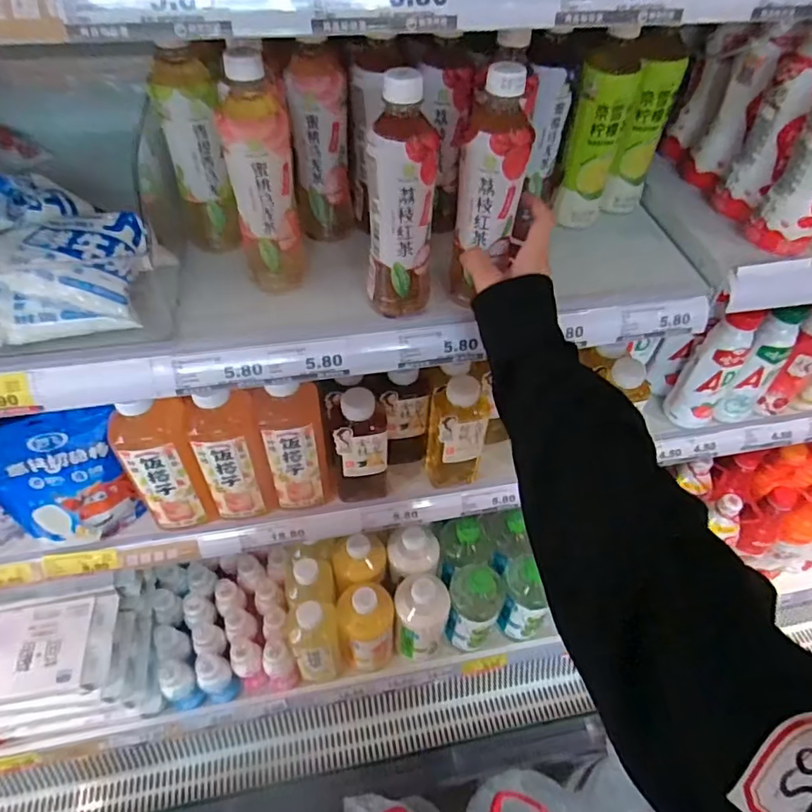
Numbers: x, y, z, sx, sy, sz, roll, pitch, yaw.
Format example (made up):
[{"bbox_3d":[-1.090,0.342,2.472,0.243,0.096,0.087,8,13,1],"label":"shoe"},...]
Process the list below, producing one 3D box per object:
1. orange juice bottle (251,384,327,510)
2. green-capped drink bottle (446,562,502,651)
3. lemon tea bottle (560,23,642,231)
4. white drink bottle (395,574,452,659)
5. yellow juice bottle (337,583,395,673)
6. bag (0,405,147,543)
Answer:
[{"bbox_3d":[-0.142,0.047,0.712,0.075,0.216,0.059,-6,49,-8],"label":"orange juice bottle"},{"bbox_3d":[0.125,0.369,1.023,0.096,0.186,0.090,4,49,1],"label":"green-capped drink bottle"},{"bbox_3d":[0.210,-0.298,0.618,0.054,0.191,0.054,22,51,16],"label":"lemon tea bottle"},{"bbox_3d":[0.029,0.369,0.987,0.091,0.195,0.084,0,49,-3],"label":"white drink bottle"},{"bbox_3d":[-0.067,0.381,0.976,0.091,0.228,0.085,1,49,-1],"label":"yellow juice bottle"},{"bbox_3d":[-0.423,0.095,0.684,0.159,0.182,0.056,-14,51,-14],"label":"bag"}]

